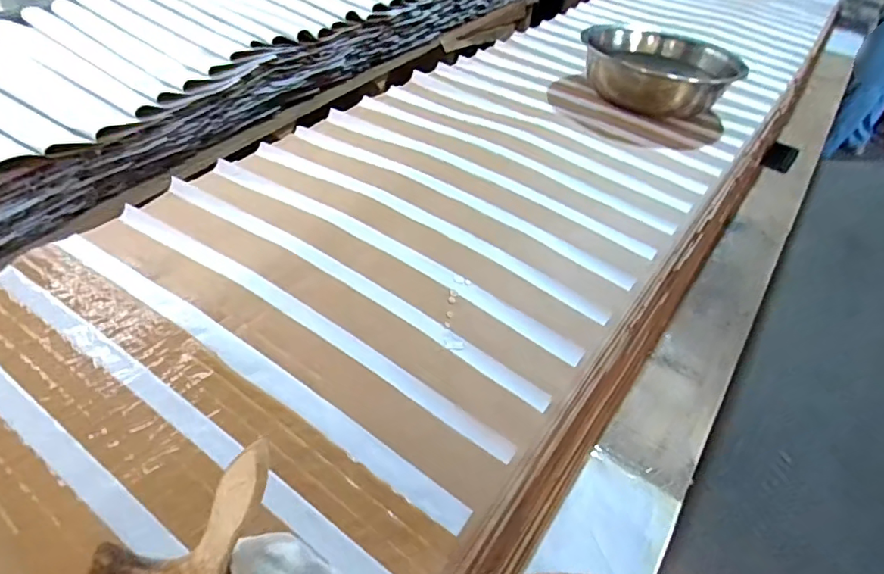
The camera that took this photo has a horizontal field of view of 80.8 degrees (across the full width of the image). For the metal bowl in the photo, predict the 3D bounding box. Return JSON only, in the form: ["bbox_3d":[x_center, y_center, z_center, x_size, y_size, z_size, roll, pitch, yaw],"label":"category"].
[{"bbox_3d":[0.537,-0.544,1.286,0.364,0.116,0.364,3,44,-3],"label":"metal bowl"}]

